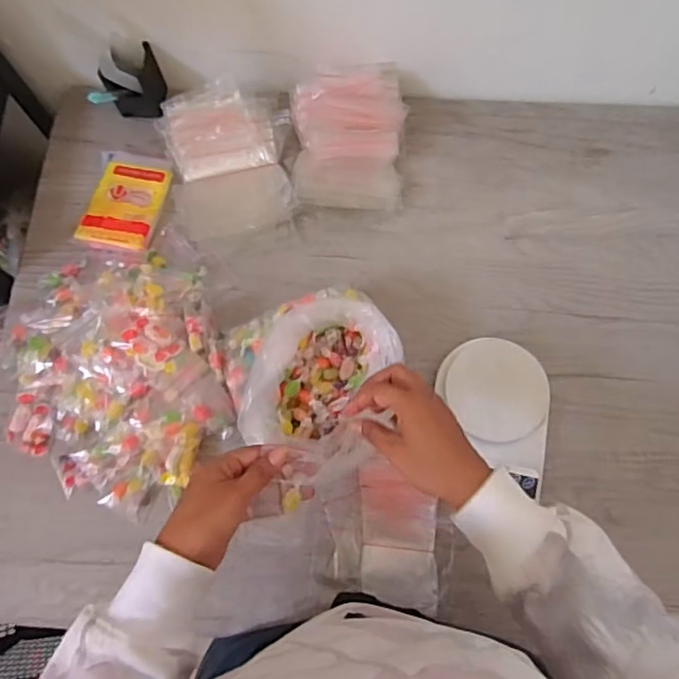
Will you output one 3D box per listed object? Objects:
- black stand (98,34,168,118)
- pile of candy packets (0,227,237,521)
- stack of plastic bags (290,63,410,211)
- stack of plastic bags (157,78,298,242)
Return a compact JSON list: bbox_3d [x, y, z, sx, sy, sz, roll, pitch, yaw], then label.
[{"bbox_3d":[-0.266,-0.340,0.738,0.063,0.085,0.065,0,75,0],"label":"black stand"},{"bbox_3d":[-0.263,0.029,0.649,0.249,0.052,0.316,-16,76,-4],"label":"pile of candy packets"},{"bbox_3d":[0.010,-0.255,0.714,0.139,0.073,0.180,-1,75,0],"label":"stack of plastic bags"},{"bbox_3d":[-0.139,-0.223,0.712,0.161,0.054,0.191,-12,76,-3],"label":"stack of plastic bags"}]

